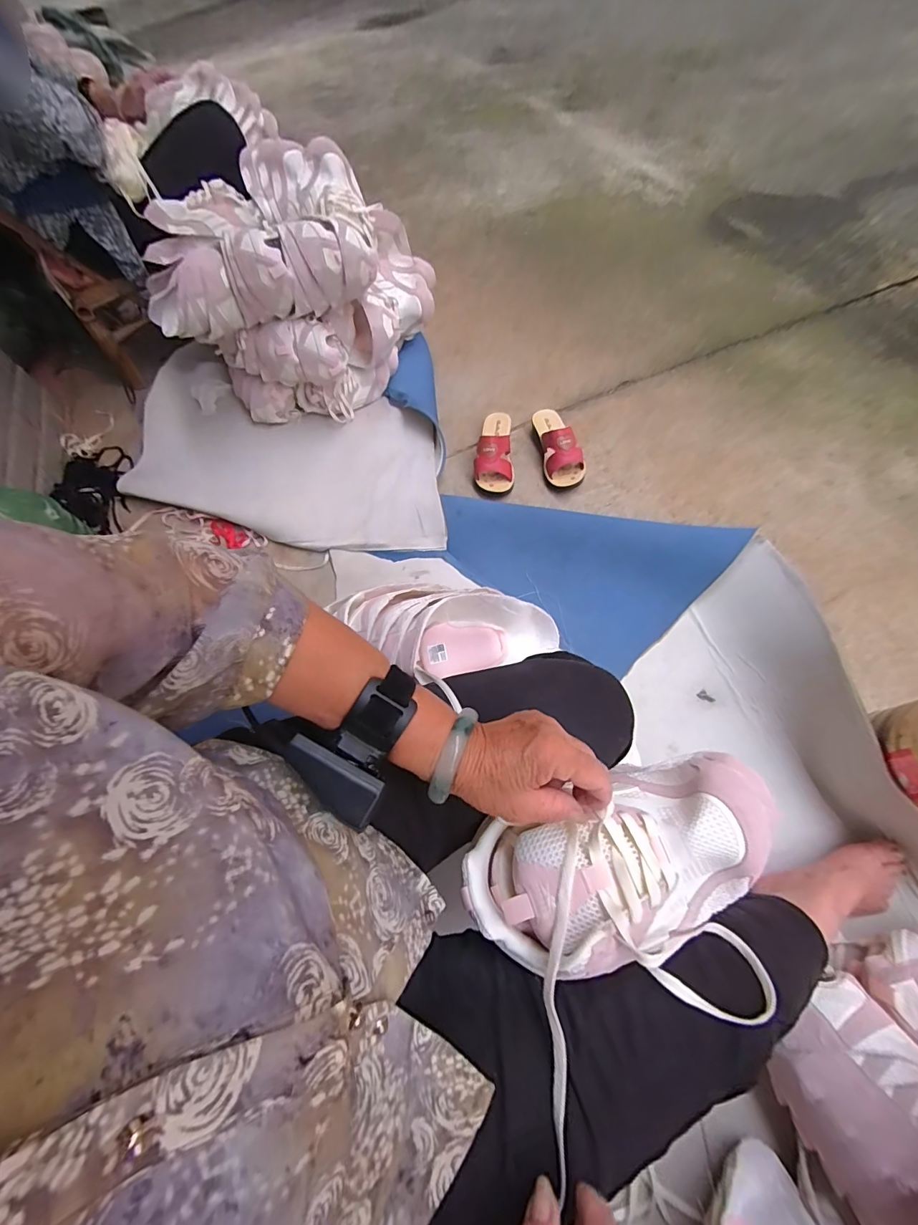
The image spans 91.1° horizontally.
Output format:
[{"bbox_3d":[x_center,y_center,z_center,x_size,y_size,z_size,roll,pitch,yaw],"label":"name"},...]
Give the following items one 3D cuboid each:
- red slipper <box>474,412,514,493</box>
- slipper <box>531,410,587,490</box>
[{"bbox_3d":[0.075,-0.362,0.983,0.083,0.067,0.211,-1,63,2],"label":"red slipper"},{"bbox_3d":[0.213,-0.370,0.971,0.079,0.074,0.214,-9,63,-2],"label":"slipper"}]

